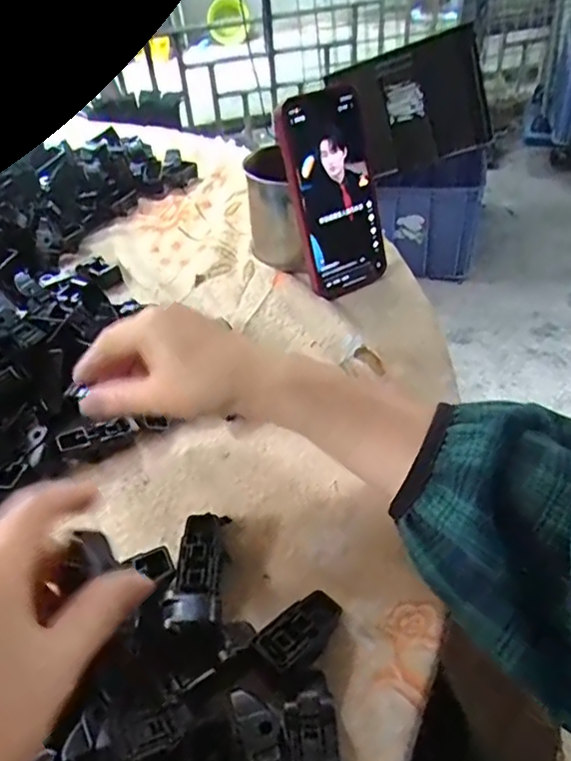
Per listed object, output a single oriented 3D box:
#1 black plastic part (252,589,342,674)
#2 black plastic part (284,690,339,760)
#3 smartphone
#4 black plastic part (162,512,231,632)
[{"bbox_3d":[0.008,0.122,0.284,0.024,0.023,0.046,27,53,29],"label":"black plastic part"},{"bbox_3d":[0.011,0.157,0.253,0.021,0.016,0.038,-5,44,0],"label":"black plastic part"},{"bbox_3d":[0.043,-0.153,0.487,0.076,0.160,0.012,-24,28,-19],"label":"smartphone"},{"bbox_3d":[-0.046,0.100,0.311,0.026,0.026,0.072,-3,44,2],"label":"black plastic part"}]

